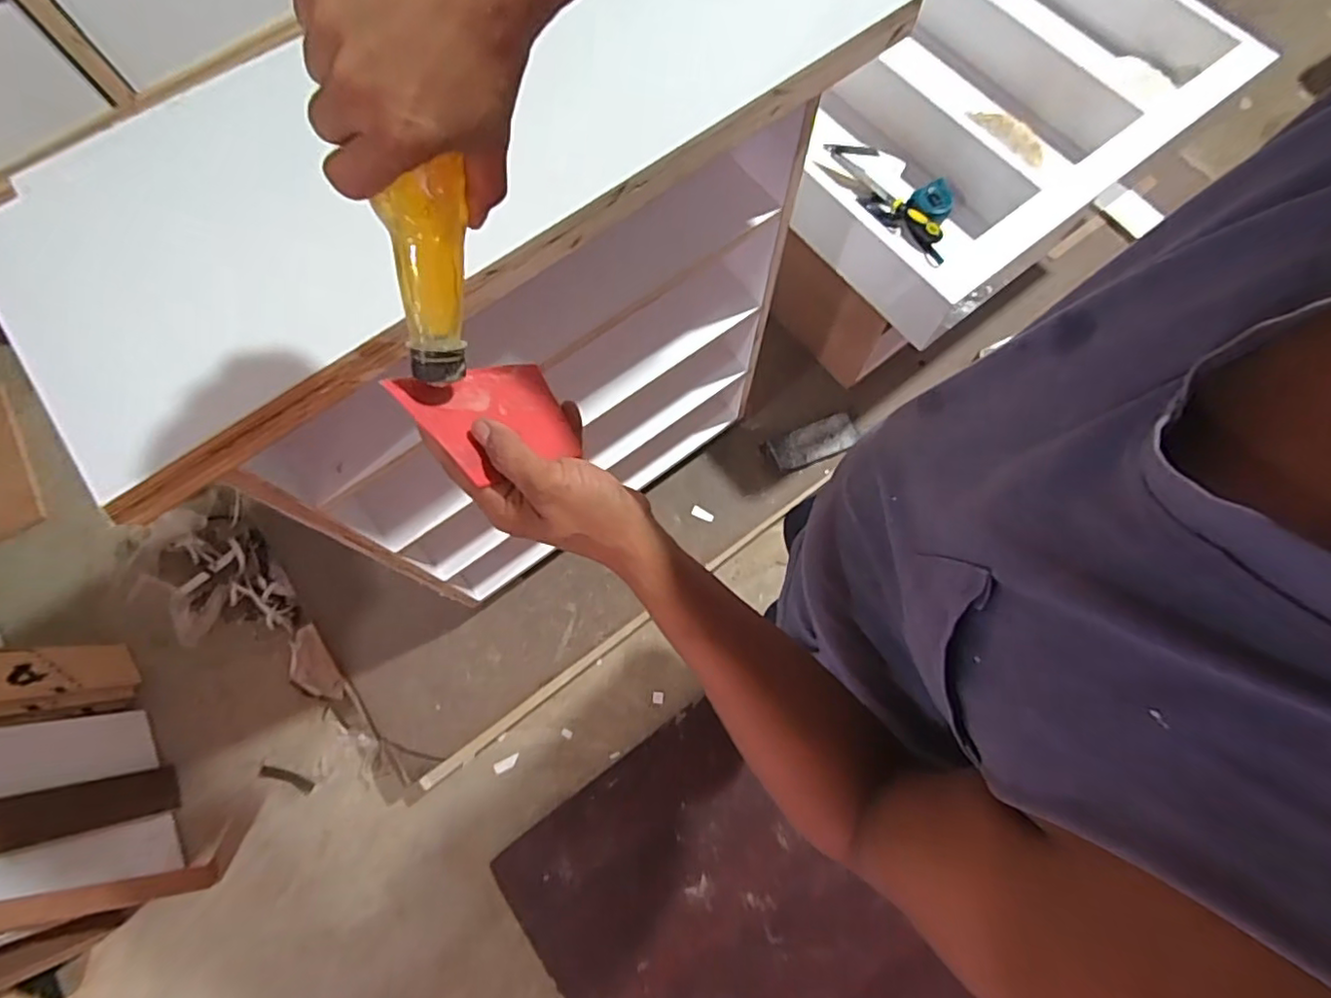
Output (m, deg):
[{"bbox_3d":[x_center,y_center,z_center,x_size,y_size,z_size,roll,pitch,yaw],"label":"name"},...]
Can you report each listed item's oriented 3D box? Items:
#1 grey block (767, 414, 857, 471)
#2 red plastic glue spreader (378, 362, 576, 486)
[{"bbox_3d":[0.340,-0.133,1.442,0.197,0.027,0.087,-24,73,-7],"label":"grey block"},{"bbox_3d":[-0.104,-0.052,0.388,0.101,0.008,0.075,-21,71,-46],"label":"red plastic glue spreader"}]

